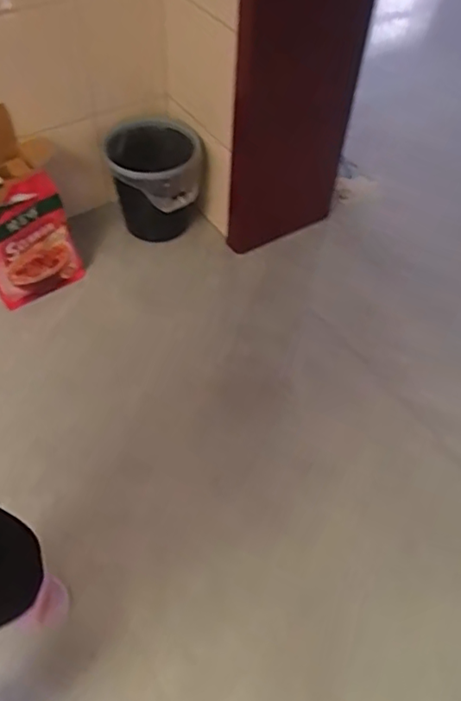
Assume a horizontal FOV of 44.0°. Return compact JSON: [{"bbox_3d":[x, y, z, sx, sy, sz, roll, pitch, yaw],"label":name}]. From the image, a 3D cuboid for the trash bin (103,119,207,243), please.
[{"bbox_3d":[-0.214,-0.471,1.634,0.265,0.269,0.250,-5,53,-7],"label":"trash bin"}]

